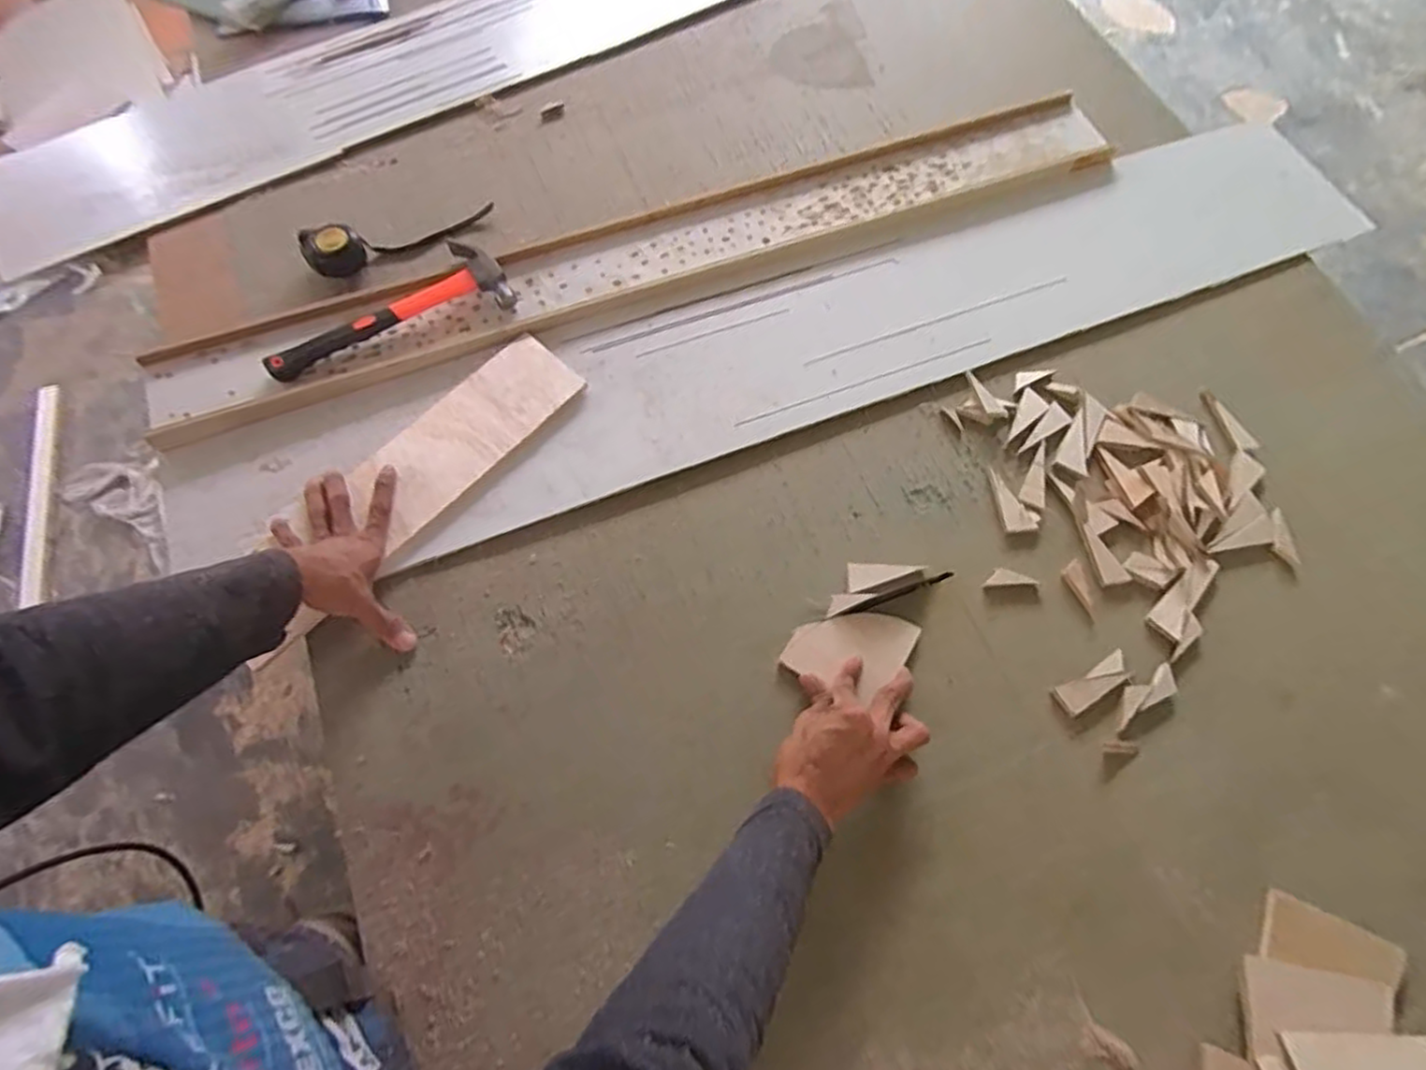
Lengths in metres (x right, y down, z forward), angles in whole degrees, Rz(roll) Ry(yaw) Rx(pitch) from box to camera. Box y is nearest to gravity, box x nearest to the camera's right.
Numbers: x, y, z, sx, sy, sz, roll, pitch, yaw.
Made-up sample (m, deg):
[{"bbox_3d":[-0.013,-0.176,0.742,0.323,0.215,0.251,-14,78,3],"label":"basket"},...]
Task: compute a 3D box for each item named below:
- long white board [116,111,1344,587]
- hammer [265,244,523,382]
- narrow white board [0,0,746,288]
[{"bbox_3d":[0.124,-0.236,0.787,1.377,0.023,0.221,-20,71,-8],"label":"long white board"},{"bbox_3d":[-0.364,-0.257,0.769,0.264,0.028,0.099,-23,71,-9],"label":"hammer"},{"bbox_3d":[-0.349,-0.707,0.976,1.285,0.031,0.247,-30,72,-12],"label":"narrow white board"}]

